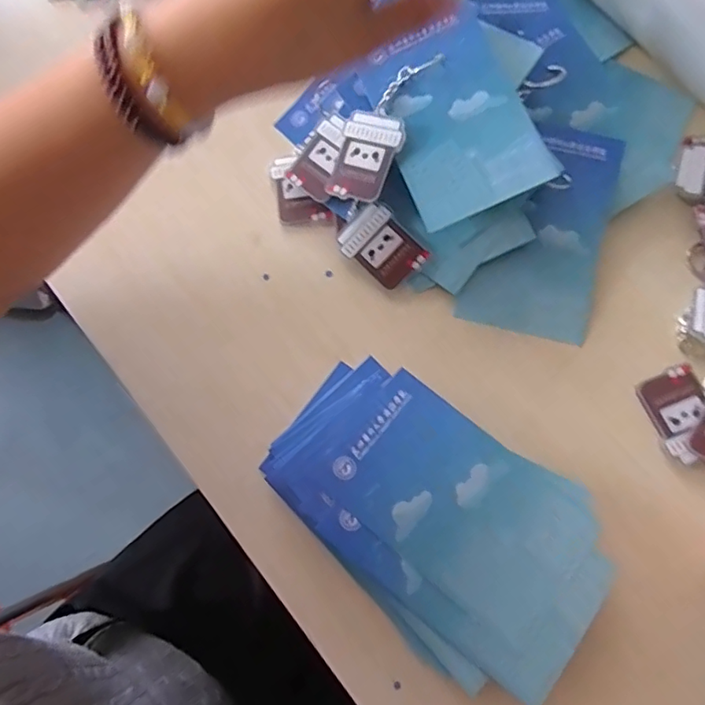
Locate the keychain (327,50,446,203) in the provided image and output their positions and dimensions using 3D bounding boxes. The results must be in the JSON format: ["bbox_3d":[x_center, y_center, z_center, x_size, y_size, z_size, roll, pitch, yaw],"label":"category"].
[{"bbox_3d":[0.018,-0.139,0.329,0.037,0.010,0.097,30,98,10],"label":"keychain"}]

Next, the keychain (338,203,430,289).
[{"bbox_3d":[0.018,-0.066,0.338,0.037,0.004,0.051,-41,80,7],"label":"keychain"}]

